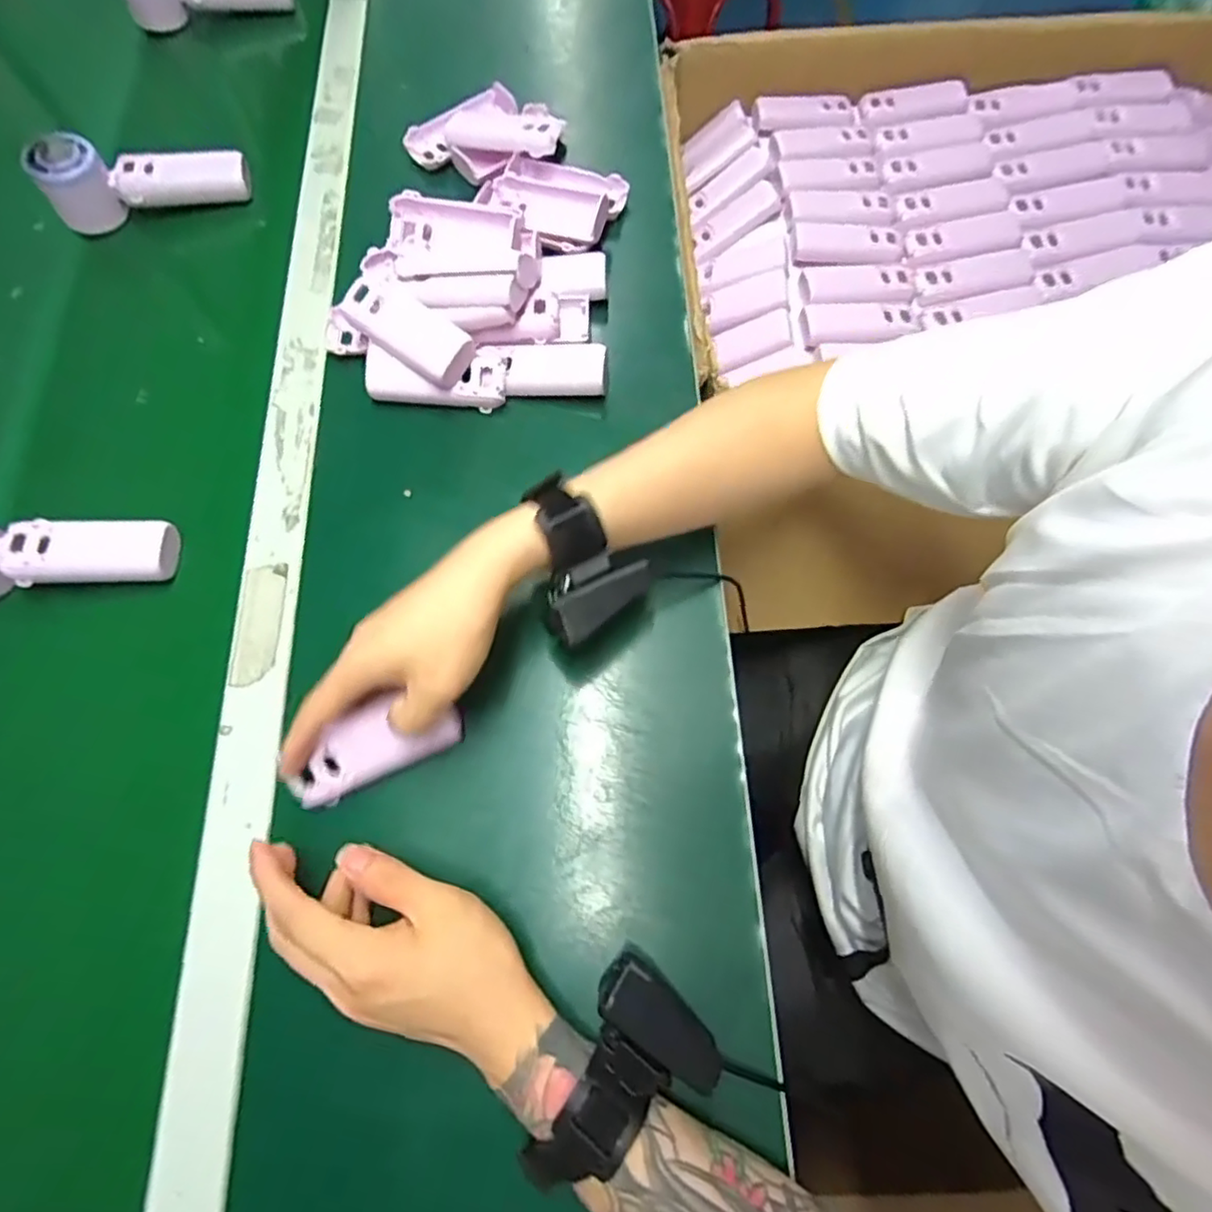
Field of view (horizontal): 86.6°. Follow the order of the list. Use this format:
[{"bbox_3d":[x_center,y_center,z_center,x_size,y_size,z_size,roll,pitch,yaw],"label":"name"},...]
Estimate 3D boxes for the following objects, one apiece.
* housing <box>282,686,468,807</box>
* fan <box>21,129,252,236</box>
[{"bbox_3d":[-0.142,0.085,0.390,0.106,0.035,0.038,-23,73,-2],"label":"housing"},{"bbox_3d":[-0.408,-0.382,0.577,0.165,0.071,0.047,-14,72,-4],"label":"fan"}]

